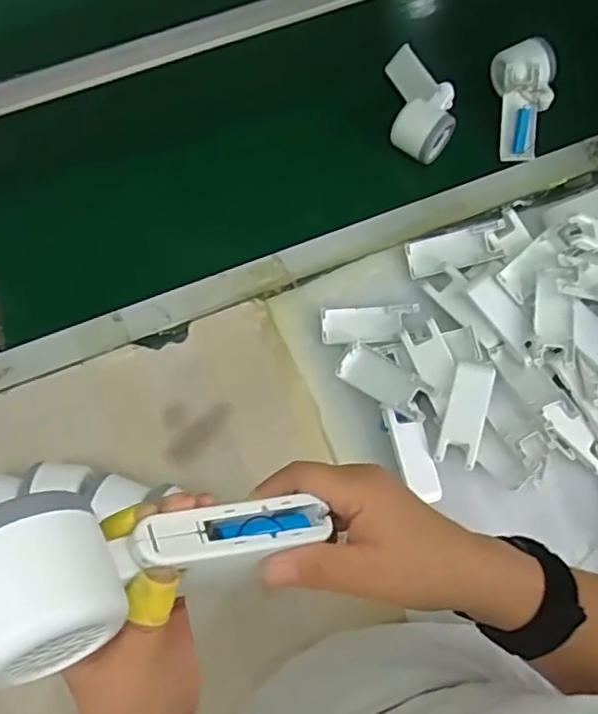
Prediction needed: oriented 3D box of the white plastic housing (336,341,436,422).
[{"bbox_3d":[0.087,0.023,0.638,0.105,0.014,0.046,35,75,29],"label":"white plastic housing"}]

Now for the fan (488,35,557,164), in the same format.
[{"bbox_3d":[0.257,-0.296,0.723,0.065,0.031,0.131,2,101,2],"label":"fan"}]

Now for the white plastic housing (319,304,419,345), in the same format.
[{"bbox_3d":[0.076,-0.035,0.675,0.102,0.011,0.041,-2,72,1],"label":"white plastic housing"}]

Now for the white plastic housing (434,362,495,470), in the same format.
[{"bbox_3d":[0.167,0.056,0.628,0.040,0.021,0.104,14,91,6],"label":"white plastic housing"}]

